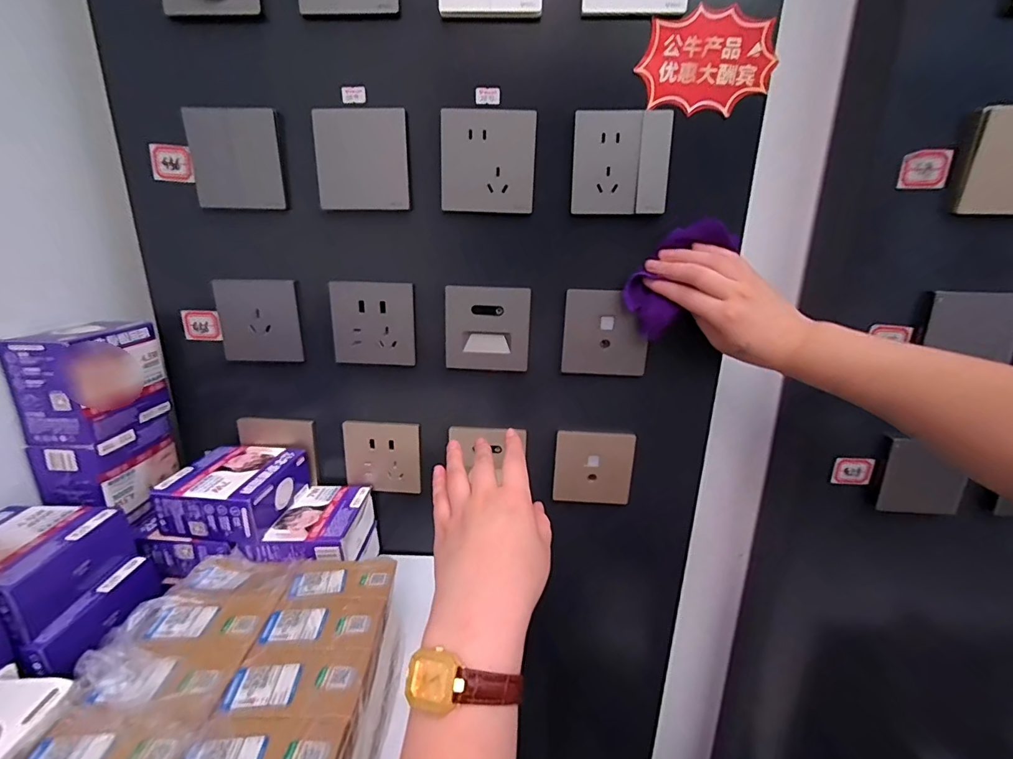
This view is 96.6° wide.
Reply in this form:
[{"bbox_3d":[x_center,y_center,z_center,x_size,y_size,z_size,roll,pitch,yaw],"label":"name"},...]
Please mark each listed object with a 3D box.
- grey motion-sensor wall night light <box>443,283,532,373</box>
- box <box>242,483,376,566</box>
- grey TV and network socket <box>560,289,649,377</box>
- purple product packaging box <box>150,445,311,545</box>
[{"bbox_3d":[-0.019,-0.051,0.460,0.085,0.083,0.007,2,18,4],"label":"grey motion-sensor wall night light"},{"bbox_3d":[-0.201,0.158,0.480,0.093,0.045,0.109,3,18,4],"label":"box"},{"bbox_3d":[0.100,-0.046,0.455,0.082,0.085,0.009,3,18,5],"label":"grey TV and network socket"},{"bbox_3d":[-0.279,0.113,0.469,0.102,0.050,0.102,3,18,5],"label":"purple product packaging box"}]

